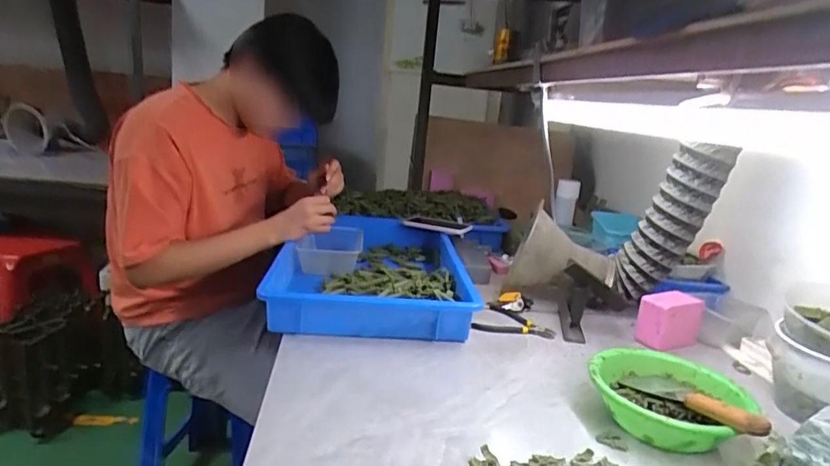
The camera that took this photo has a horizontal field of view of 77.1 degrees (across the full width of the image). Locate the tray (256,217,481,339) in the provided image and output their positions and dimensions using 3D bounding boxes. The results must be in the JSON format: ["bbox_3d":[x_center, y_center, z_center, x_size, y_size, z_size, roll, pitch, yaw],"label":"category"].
[{"bbox_3d":[-0.085,0.071,1.125,0.376,0.079,0.577,5,14,-3],"label":"tray"}]

